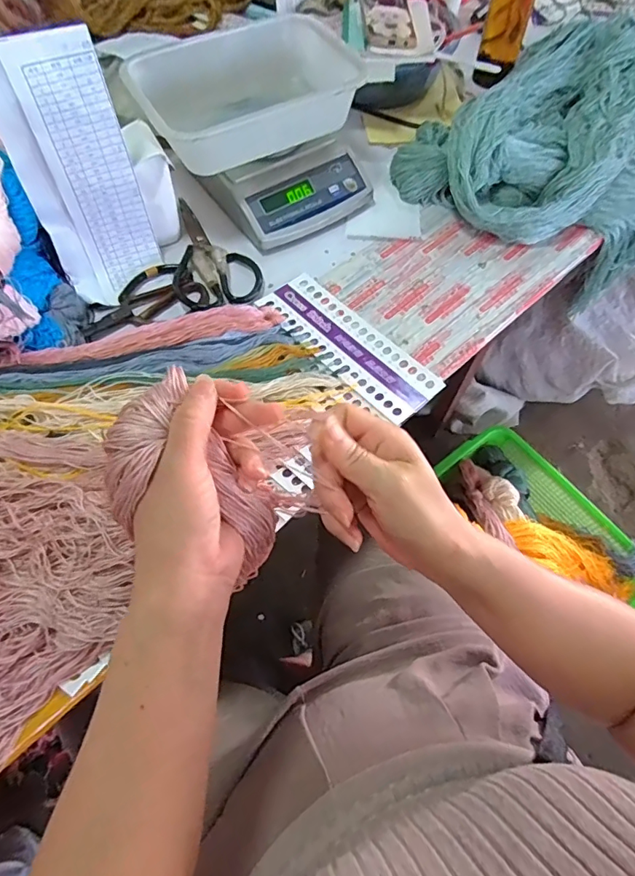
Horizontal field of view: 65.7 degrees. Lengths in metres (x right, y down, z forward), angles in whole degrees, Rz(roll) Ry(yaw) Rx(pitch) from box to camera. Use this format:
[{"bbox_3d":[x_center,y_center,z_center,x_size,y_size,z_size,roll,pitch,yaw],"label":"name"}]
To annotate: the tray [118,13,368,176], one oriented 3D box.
[{"bbox_3d":[-0.091,-0.456,0.666,0.286,0.093,0.197,-21,67,-12],"label":"tray"}]

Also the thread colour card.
[{"bbox_3d":[0.037,-0.115,0.592,0.085,0.005,0.237,-39,70,-22],"label":"thread colour card"}]

